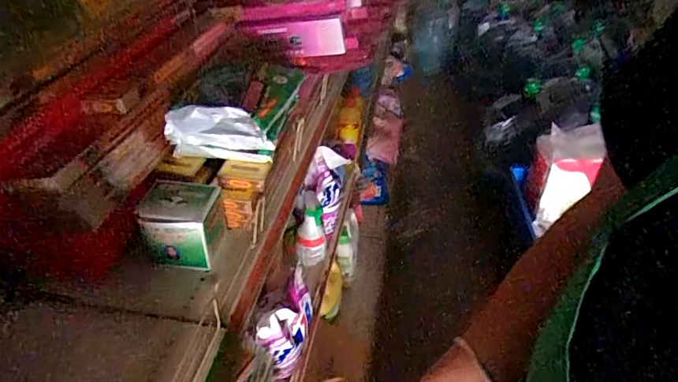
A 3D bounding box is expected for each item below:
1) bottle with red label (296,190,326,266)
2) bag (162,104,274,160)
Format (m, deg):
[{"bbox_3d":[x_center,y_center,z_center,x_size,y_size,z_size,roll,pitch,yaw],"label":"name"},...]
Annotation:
[{"bbox_3d":[-0.068,0.081,1.052,0.069,0.211,0.058,-5,38,-2],"label":"bottle with red label"},{"bbox_3d":[-0.159,-0.073,0.604,0.134,0.088,0.027,1,38,6],"label":"bag"}]

